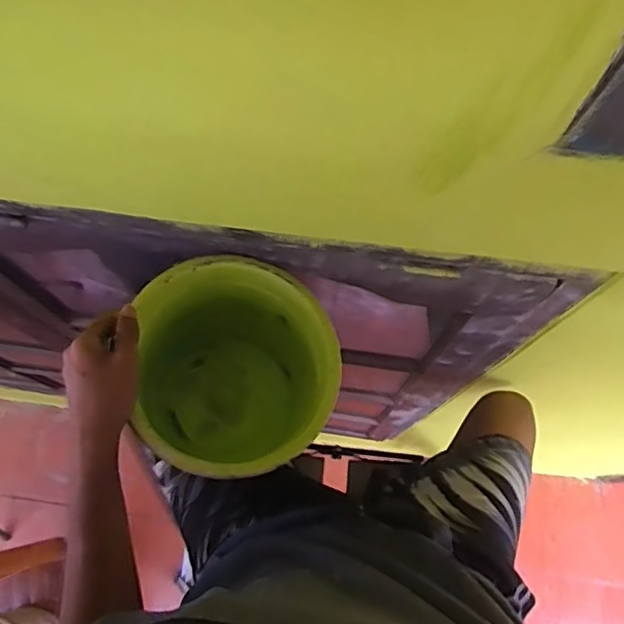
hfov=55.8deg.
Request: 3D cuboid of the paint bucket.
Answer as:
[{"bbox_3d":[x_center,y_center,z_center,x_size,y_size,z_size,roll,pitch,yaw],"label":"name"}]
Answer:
[{"bbox_3d":[-0.086,0.071,0.674,0.226,0.186,0.214,0,72,0],"label":"paint bucket"}]

